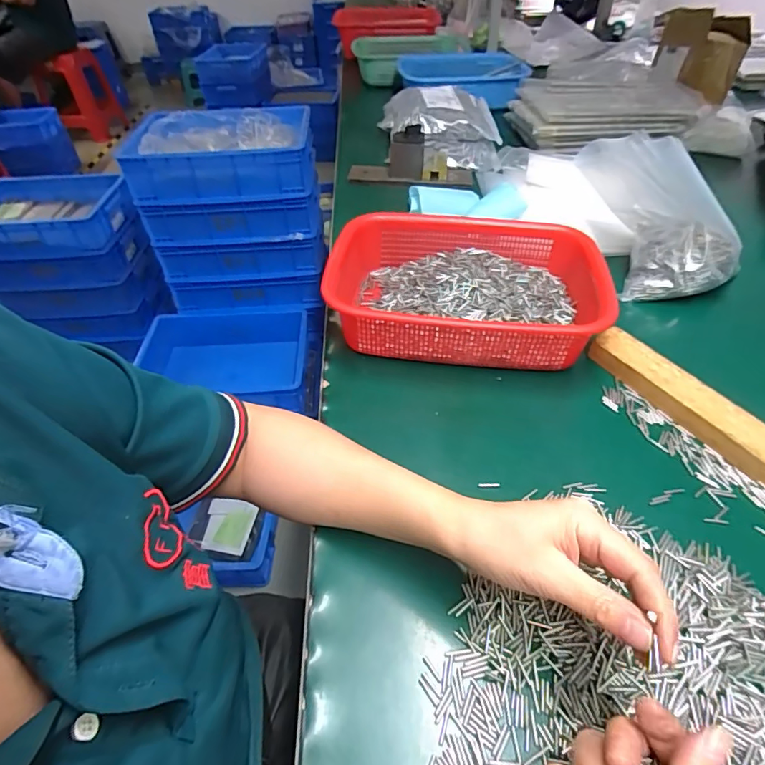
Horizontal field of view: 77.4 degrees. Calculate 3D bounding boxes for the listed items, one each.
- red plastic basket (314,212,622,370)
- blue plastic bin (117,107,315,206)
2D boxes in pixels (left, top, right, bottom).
[{"bbox_3d":[0.094,-0.108,0.536,0.285,0.068,0.211,3,45,7],"label":"red plastic basket"},{"bbox_3d":[-0.380,-0.561,1.171,0.399,0.119,0.289,-7,45,-3],"label":"blue plastic bin"}]

